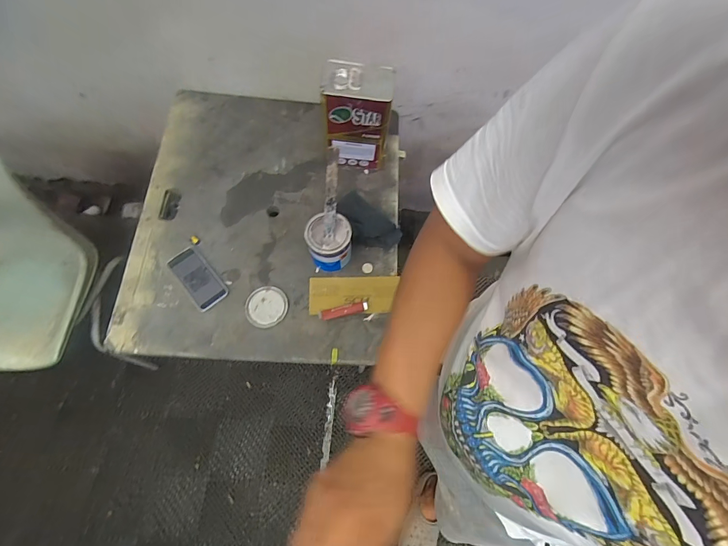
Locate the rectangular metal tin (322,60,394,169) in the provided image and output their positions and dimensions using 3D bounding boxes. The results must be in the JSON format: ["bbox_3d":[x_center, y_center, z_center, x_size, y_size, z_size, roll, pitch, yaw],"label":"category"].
[{"bbox_3d":[-0.017,-0.393,0.911,0.158,0.253,0.103,5,70,0],"label":"rectangular metal tin"}]

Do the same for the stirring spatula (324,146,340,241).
[{"bbox_3d":[-0.073,-0.172,0.780,0.026,0.217,0.012,9,40,1],"label":"stirring spatula"}]

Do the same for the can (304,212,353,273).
[{"bbox_3d":[-0.083,-0.070,0.860,0.103,0.118,0.098,1,70,-2],"label":"can"}]

